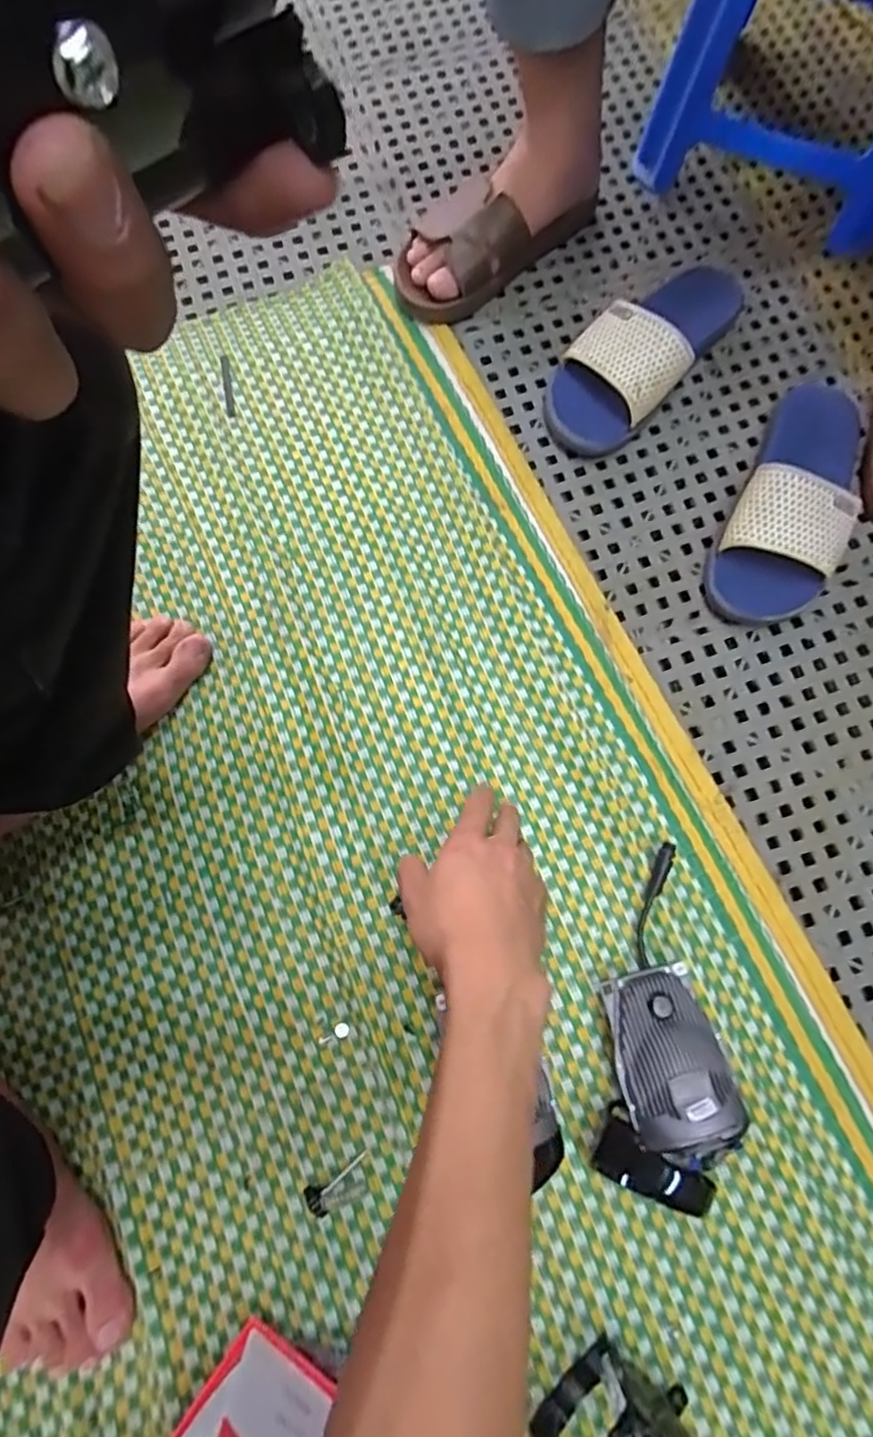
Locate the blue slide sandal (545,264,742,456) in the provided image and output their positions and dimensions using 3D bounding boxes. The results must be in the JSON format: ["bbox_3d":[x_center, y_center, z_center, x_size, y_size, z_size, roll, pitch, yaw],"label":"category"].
[{"bbox_3d":[0.218,-0.379,0.613,0.274,0.067,0.106,-43,81,-10],"label":"blue slide sandal"}]

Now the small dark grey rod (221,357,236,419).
[{"bbox_3d":[-0.214,-0.341,0.635,0.008,0.004,0.076,-10,77,-3],"label":"small dark grey rod"}]

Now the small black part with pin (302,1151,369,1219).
[{"bbox_3d":[-0.072,0.349,0.460,0.052,0.007,0.023,-27,78,-7],"label":"small black part with pin"}]

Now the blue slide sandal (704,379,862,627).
[{"bbox_3d":[0.350,-0.223,0.579,0.102,0.068,0.290,27,77,6],"label":"blue slide sandal"}]

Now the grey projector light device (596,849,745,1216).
[{"bbox_3d":[0.170,0.223,0.458,0.087,0.075,0.252,7,76,1],"label":"grey projector light device"}]

